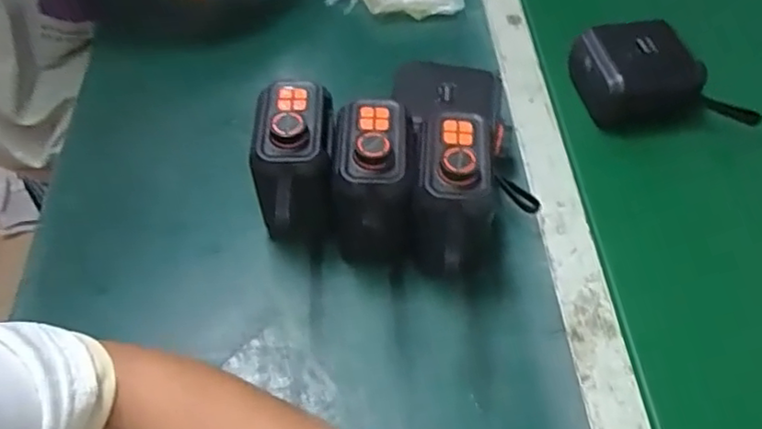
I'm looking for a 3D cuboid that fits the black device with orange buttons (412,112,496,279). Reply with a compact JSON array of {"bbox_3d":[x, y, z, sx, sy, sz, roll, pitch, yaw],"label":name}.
[{"bbox_3d":[0.051,-0.008,0.463,0.055,0.096,0.102,7,54,4],"label":"black device with orange buttons"}]

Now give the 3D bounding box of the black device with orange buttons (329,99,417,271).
[{"bbox_3d":[-0.007,-0.020,0.472,0.057,0.098,0.092,-2,53,-2],"label":"black device with orange buttons"}]

